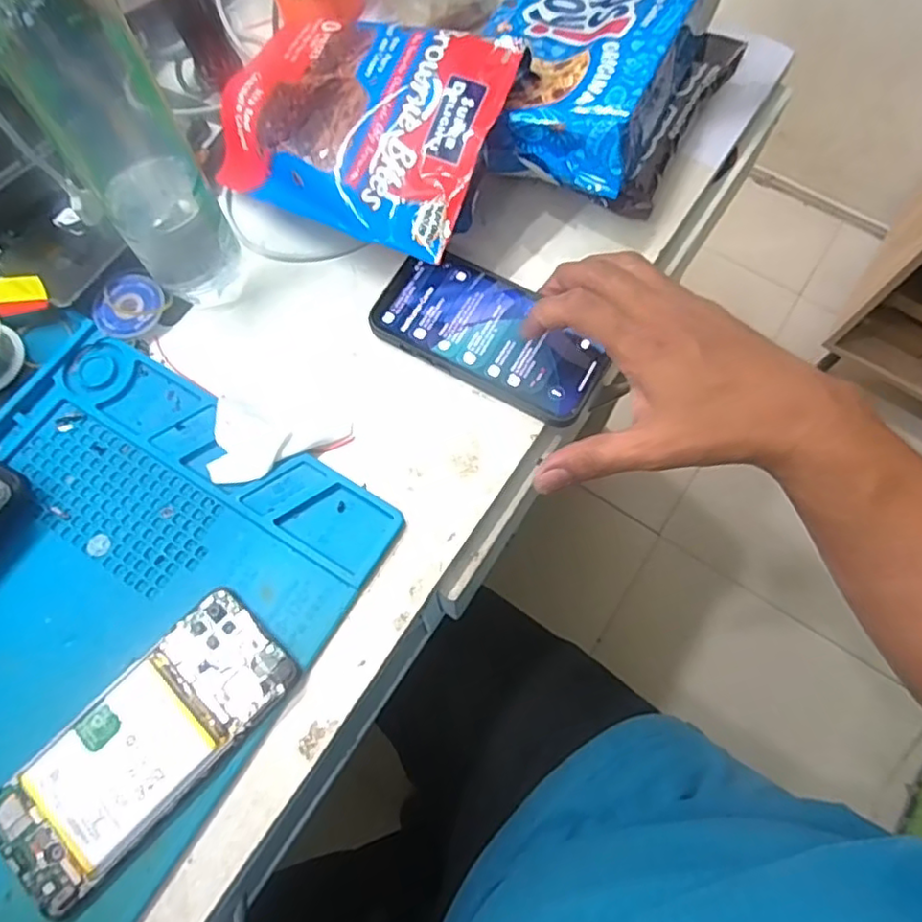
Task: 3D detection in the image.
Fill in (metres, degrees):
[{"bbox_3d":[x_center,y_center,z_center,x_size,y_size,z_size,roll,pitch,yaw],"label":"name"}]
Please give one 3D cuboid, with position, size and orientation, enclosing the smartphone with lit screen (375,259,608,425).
[{"bbox_3d":[0.018,-0.079,0.404,0.149,0.016,0.074,33,70,11],"label":"smartphone with lit screen"}]

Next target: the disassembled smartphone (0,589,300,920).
[{"bbox_3d":[-0.163,0.143,0.322,0.067,0.012,0.155,42,75,14],"label":"disassembled smartphone"}]

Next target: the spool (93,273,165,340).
[{"bbox_3d":[-0.217,-0.101,0.409,0.035,0.015,0.046,35,71,12],"label":"spool"}]

